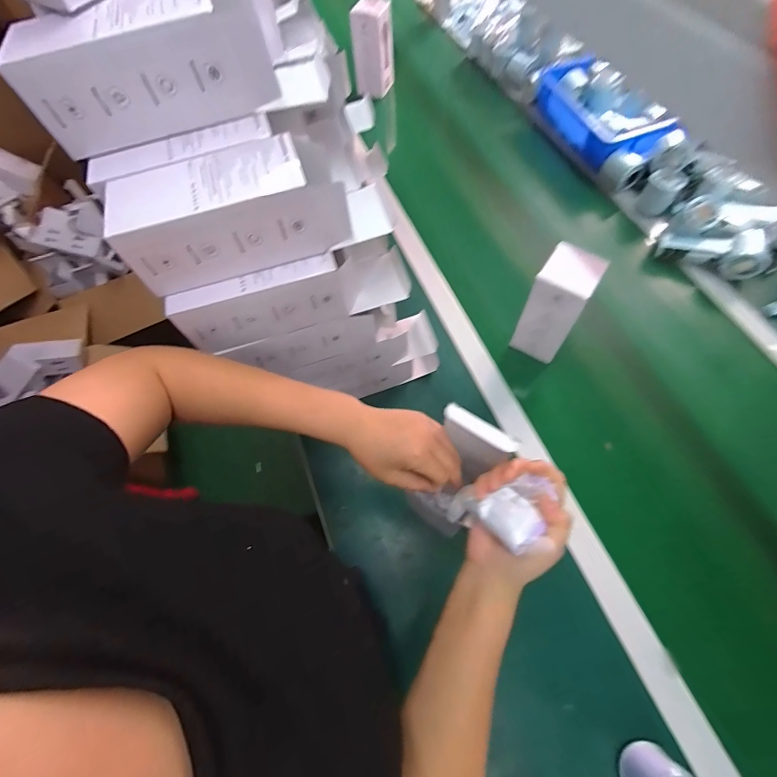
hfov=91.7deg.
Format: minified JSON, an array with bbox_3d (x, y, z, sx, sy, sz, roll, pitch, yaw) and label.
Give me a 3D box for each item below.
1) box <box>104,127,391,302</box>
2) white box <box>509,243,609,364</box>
[{"bbox_3d":[-0.133,-0.160,0.340,0.203,0.068,0.079,-17,68,-6],"label":"box"},{"bbox_3d":[0.244,-0.120,0.559,0.075,0.155,0.074,32,71,14],"label":"white box"}]

